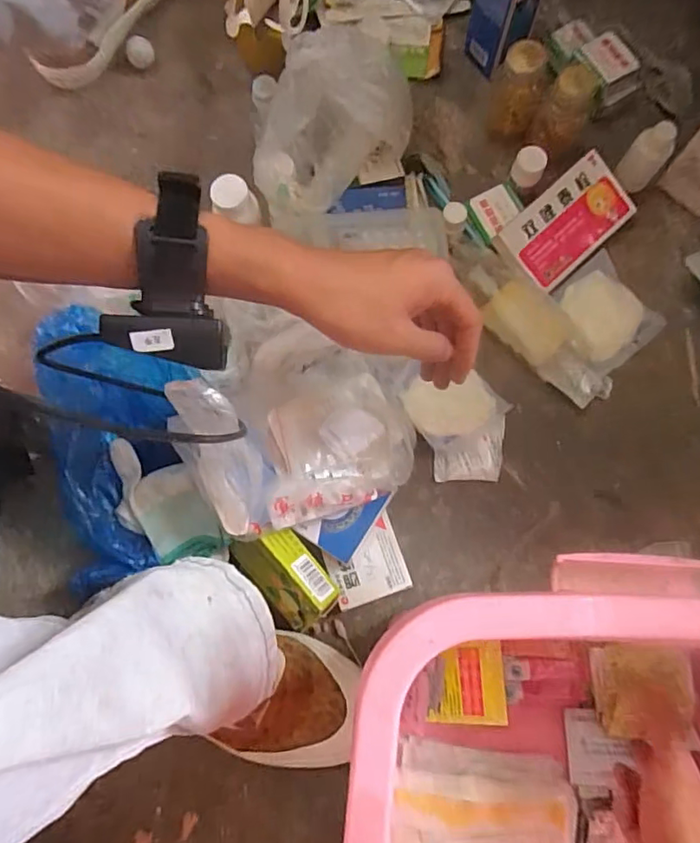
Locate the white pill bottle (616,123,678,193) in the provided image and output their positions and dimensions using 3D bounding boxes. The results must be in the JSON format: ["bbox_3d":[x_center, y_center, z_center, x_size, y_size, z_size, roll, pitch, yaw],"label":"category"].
[{"bbox_3d":[0.303,-0.270,0.550,0.036,0.068,0.034,0,78,2],"label":"white pill bottle"}]

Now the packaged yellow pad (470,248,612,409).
[{"bbox_3d":[0.186,-0.089,0.537,0.057,0.021,0.184,-43,94,-6],"label":"packaged yellow pad"}]

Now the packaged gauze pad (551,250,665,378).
[{"bbox_3d":[0.261,-0.112,0.548,0.097,0.016,0.100,-40,79,-6],"label":"packaged gauze pad"}]

